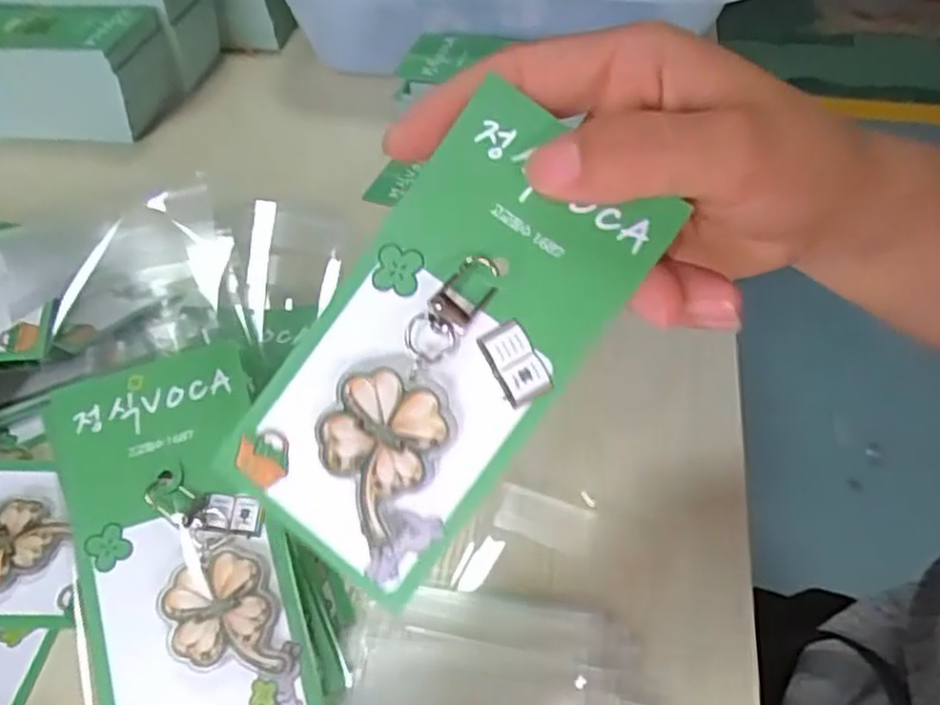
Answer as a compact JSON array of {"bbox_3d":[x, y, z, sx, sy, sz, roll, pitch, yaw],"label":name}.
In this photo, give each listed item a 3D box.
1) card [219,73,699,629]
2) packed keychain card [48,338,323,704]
[{"bbox_3d":[-0.007,-0.003,0.195,0.065,0.006,0.123,37,89,10],"label":"card"},{"bbox_3d":[-0.095,0.063,0.240,0.067,0.006,0.129,-15,74,-4],"label":"packed keychain card"}]

